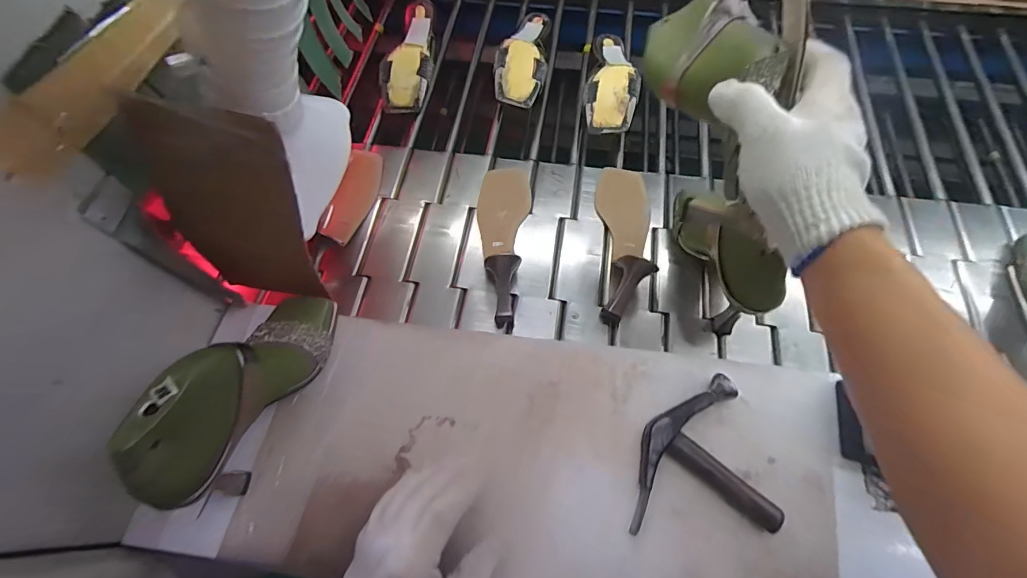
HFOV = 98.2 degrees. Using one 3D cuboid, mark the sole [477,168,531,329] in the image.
[{"bbox_3d":[-0.013,-0.080,0.583,0.070,0.053,0.246,-1,63,2],"label":"sole"}]

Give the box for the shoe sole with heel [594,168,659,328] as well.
[{"bbox_3d":[0.148,-0.075,0.581,0.069,0.050,0.246,3,63,4],"label":"shoe sole with heel"}]

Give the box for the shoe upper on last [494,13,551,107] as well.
[{"bbox_3d":[0.017,-0.373,0.715,0.077,0.070,0.199,6,64,5],"label":"shoe upper on last"}]

